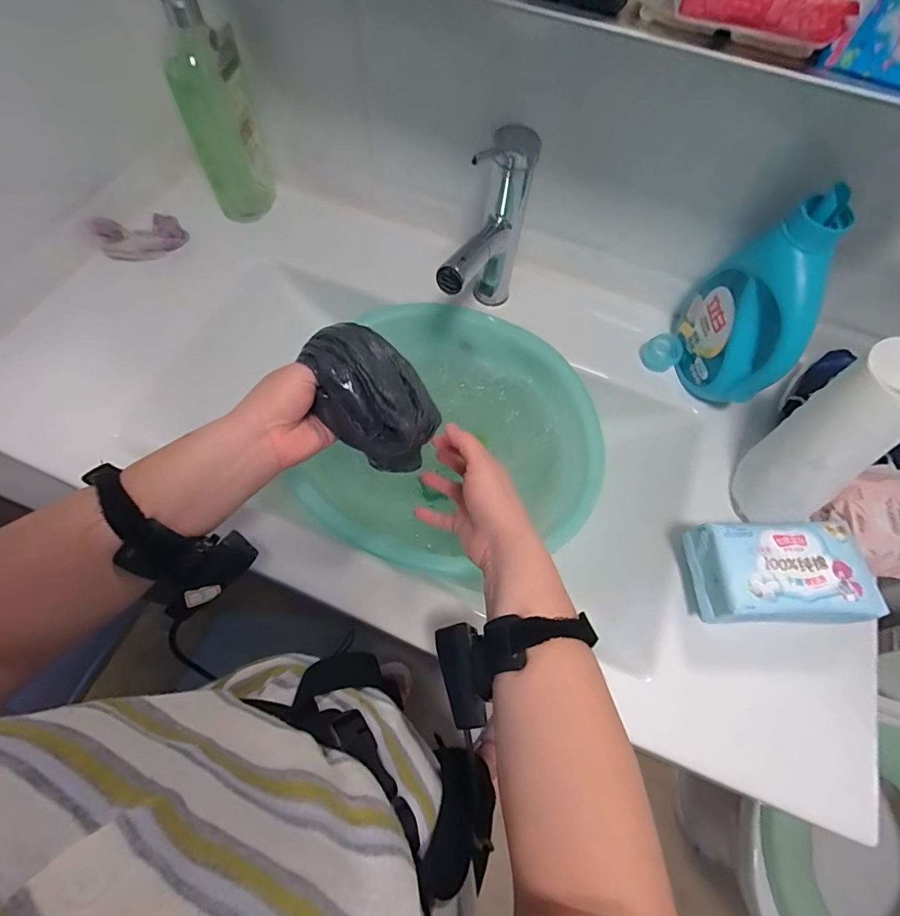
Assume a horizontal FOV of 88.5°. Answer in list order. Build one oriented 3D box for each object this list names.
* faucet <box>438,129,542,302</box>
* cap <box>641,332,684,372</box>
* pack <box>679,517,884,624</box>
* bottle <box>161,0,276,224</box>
[{"bbox_3d":[0.038,-0.215,0.511,0.046,0.196,0.164,20,65,6],"label":"faucet"},{"bbox_3d":[0.265,-0.132,0.583,0.041,0.033,0.036,12,65,3],"label":"cap"},{"bbox_3d":[0.306,0.108,0.429,0.145,0.054,0.087,2,65,-2],"label":"pack"},{"bbox_3d":[-0.288,-0.437,0.570,0.089,0.285,0.074,-23,68,-13],"label":"bottle"}]

